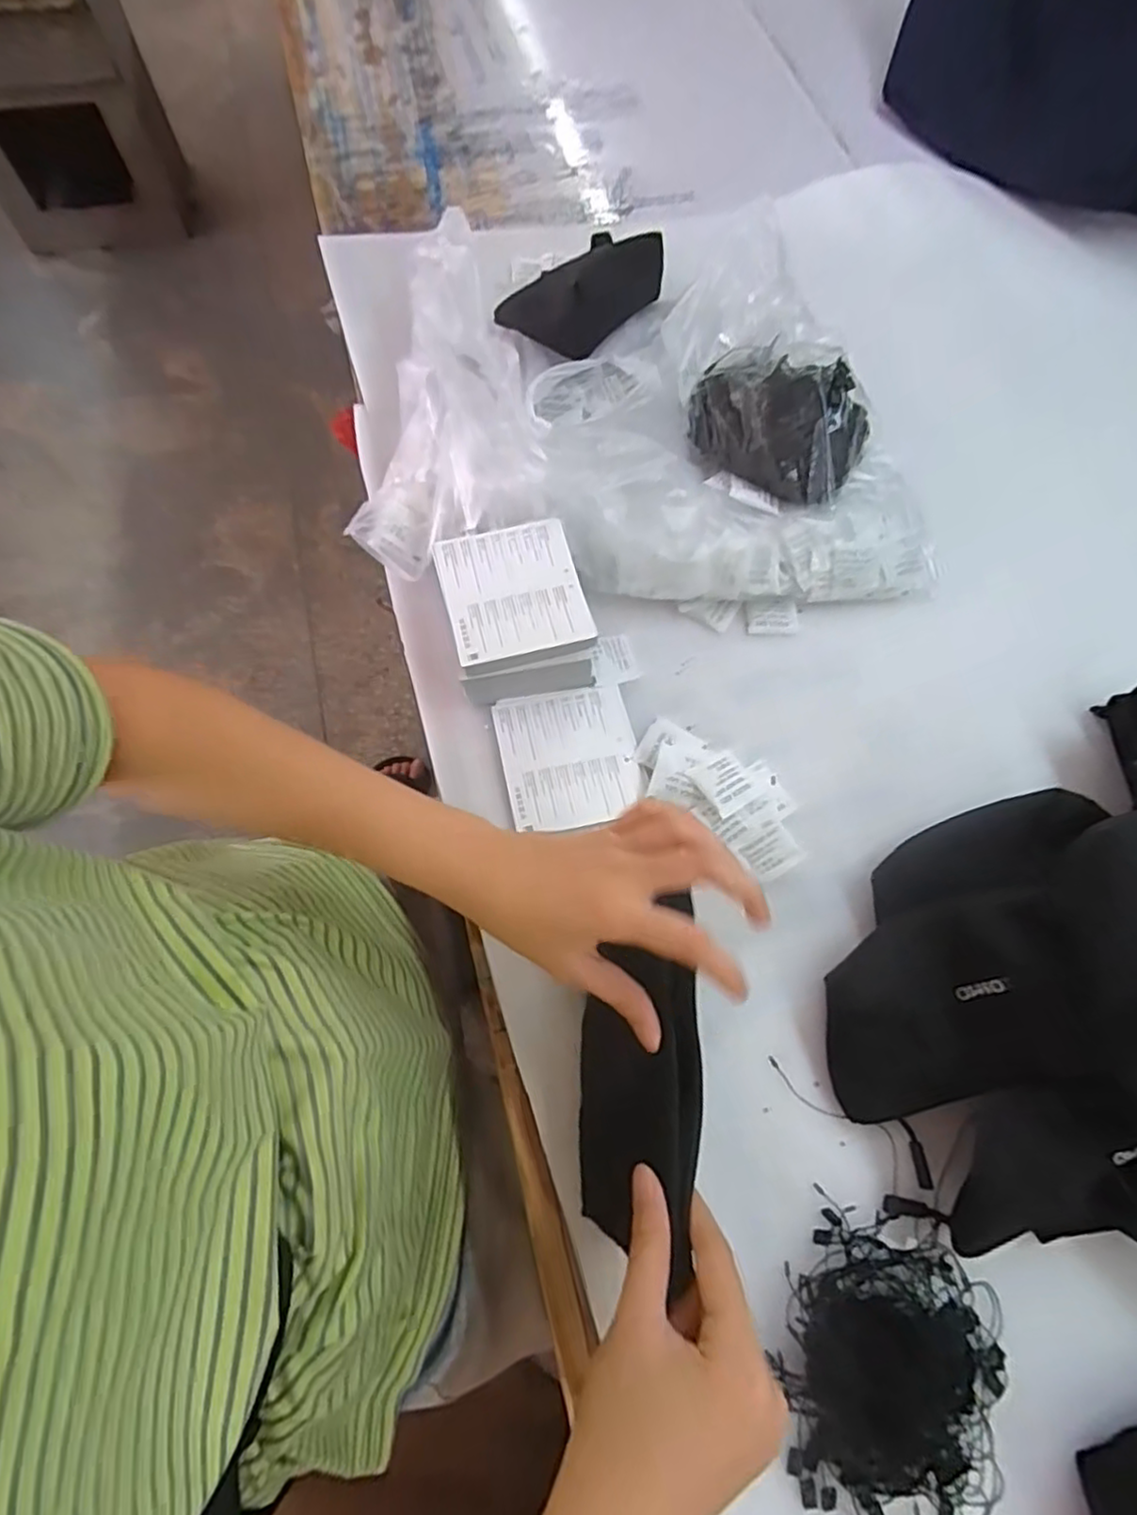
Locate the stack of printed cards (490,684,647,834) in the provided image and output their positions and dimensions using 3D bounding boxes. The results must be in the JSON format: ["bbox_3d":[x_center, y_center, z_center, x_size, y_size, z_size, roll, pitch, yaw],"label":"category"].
[{"bbox_3d":[0.001,-0.002,0.469,0.093,0.006,0.098,-12,70,-6],"label":"stack of printed cards"}]

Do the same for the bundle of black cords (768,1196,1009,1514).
[{"bbox_3d":[0.170,0.311,0.342,0.117,0.026,0.131,-2,69,-2],"label":"bundle of black cords"}]

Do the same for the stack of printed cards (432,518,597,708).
[{"bbox_3d":[-0.038,-0.100,0.476,0.093,0.060,0.109,-13,70,-7],"label":"stack of printed cards"}]

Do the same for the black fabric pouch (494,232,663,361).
[{"bbox_3d":[0.020,-0.406,0.579,0.080,0.038,0.184,32,70,10],"label":"black fabric pouch"}]

